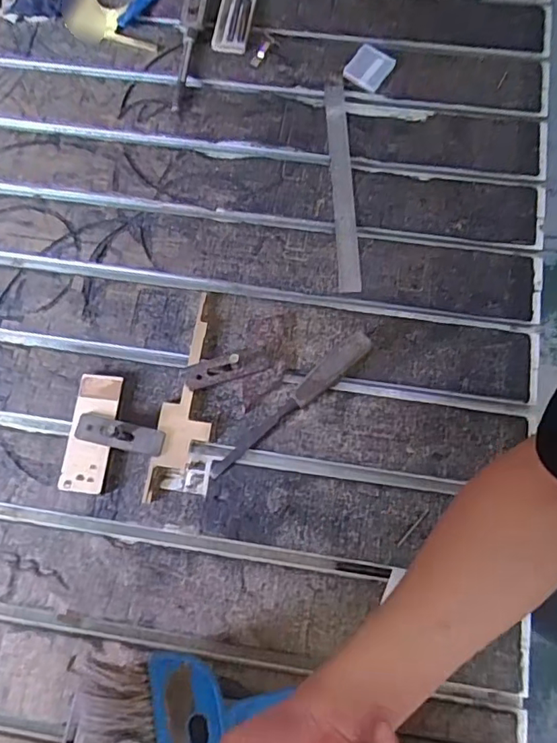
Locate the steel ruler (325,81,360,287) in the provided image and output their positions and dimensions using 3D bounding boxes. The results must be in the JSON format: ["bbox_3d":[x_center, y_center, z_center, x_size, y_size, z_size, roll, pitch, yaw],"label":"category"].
[{"bbox_3d":[0.083,-0.247,0.684,0.027,0.007,0.308,-2,74,1],"label":"steel ruler"}]

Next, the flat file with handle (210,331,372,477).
[{"bbox_3d":[0.016,0.036,0.596,0.232,0.024,0.032,-42,78,-9],"label":"flat file with handle"}]

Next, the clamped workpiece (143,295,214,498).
[{"bbox_3d":[-0.100,0.027,0.610,0.057,0.014,0.242,9,75,4],"label":"clamped workpiece"}]

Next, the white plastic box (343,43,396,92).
[{"bbox_3d":[0.125,-0.418,0.726,0.056,0.010,0.067,33,78,10],"label":"white plastic box"}]

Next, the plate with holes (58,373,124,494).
[{"bbox_3d":[-0.212,0.069,0.601,0.048,0.018,0.132,6,75,3],"label":"plate with holes"}]

